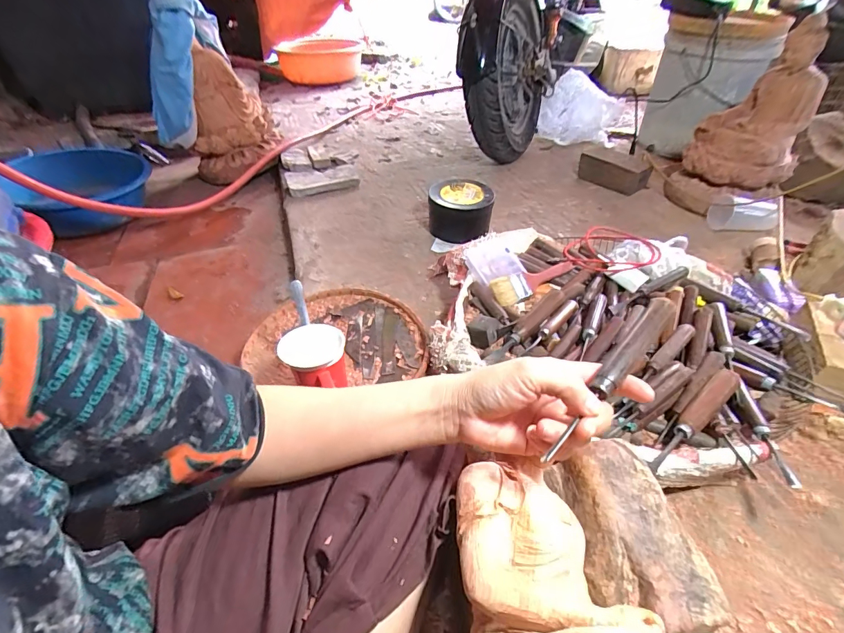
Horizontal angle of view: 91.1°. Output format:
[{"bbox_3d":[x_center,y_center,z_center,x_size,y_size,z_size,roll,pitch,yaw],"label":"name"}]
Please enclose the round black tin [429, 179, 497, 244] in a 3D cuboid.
[{"bbox_3d":[0.093,-0.253,1.004,0.149,0.109,0.145,-1,39,1],"label":"round black tin"}]

